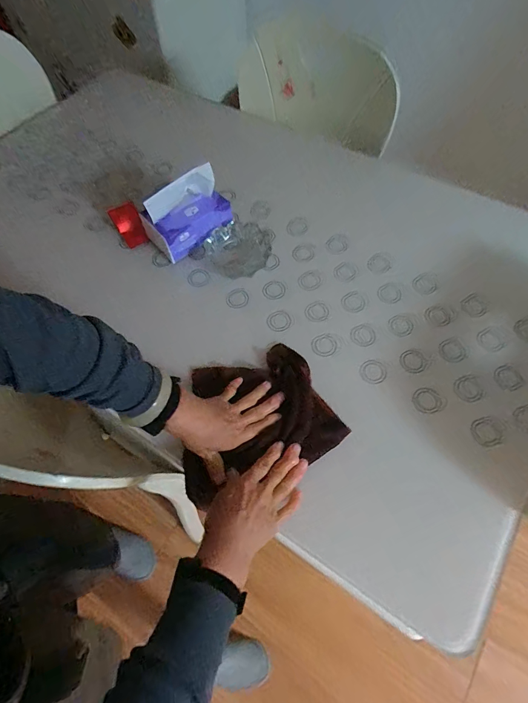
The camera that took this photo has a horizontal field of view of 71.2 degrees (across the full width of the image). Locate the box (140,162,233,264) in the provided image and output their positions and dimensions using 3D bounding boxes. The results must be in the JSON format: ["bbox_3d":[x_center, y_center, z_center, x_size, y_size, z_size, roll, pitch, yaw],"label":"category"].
[{"bbox_3d":[-0.159,-0.292,0.751,0.173,0.135,0.098,-31,65,-13],"label":"box"}]

